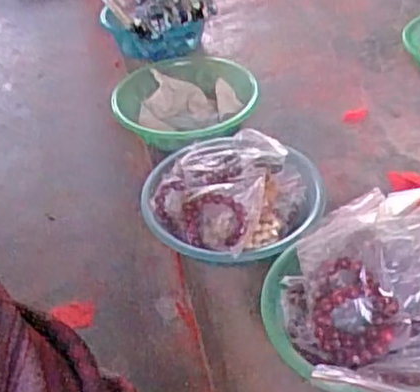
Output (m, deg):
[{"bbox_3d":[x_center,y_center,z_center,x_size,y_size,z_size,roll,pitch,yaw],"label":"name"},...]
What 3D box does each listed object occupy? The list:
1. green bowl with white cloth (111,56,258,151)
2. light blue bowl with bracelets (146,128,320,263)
[{"bbox_3d":[-0.030,-0.150,1.115,0.258,0.080,0.214,30,50,33],"label":"green bowl with white cloth"},{"bbox_3d":[0.028,-0.007,0.892,0.235,0.075,0.245,0,40,5],"label":"light blue bowl with bracelets"}]

